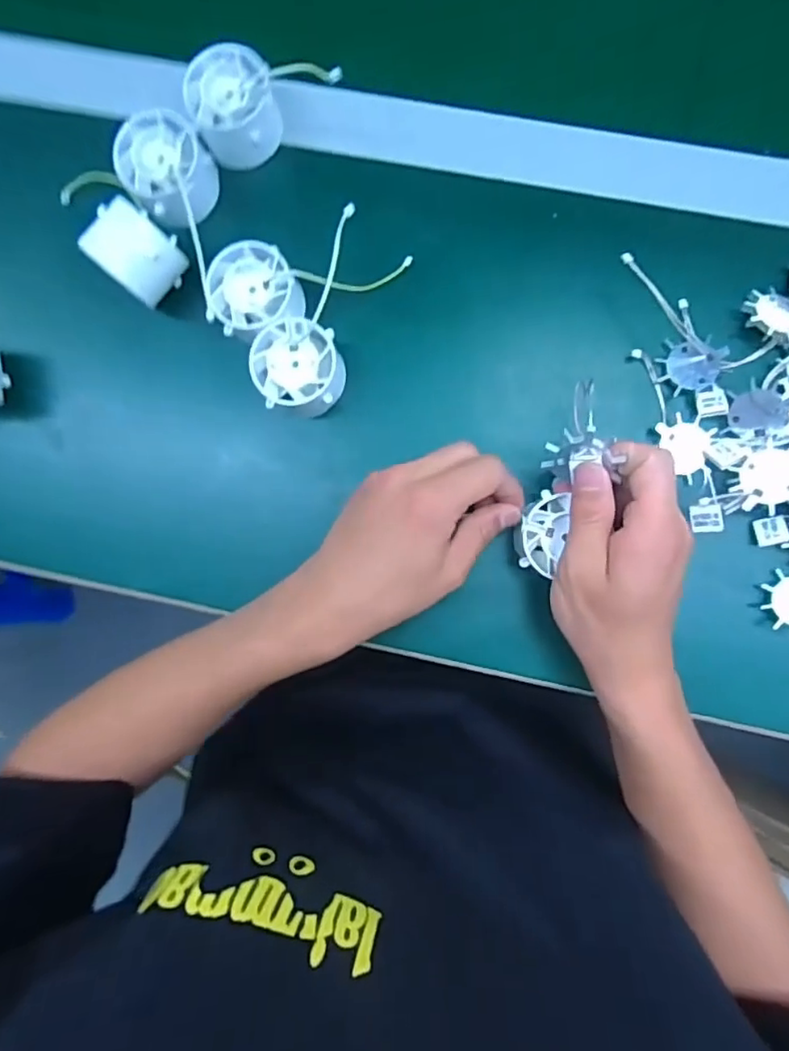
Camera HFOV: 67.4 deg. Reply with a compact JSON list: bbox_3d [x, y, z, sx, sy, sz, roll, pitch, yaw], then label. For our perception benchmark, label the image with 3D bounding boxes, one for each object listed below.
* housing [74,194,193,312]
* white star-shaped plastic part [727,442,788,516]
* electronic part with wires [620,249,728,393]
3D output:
[{"bbox_3d":[-0.150,-0.159,0.354,0.044,0.047,0.041,38,91,4],"label":"housing"},{"bbox_3d":[0.210,-0.025,0.328,0.037,0.007,0.036,-25,73,37],"label":"white star-shaped plastic part"},{"bbox_3d":[0.164,-0.125,0.355,0.034,0.009,0.094,-28,87,2],"label":"electronic part with wires"}]

